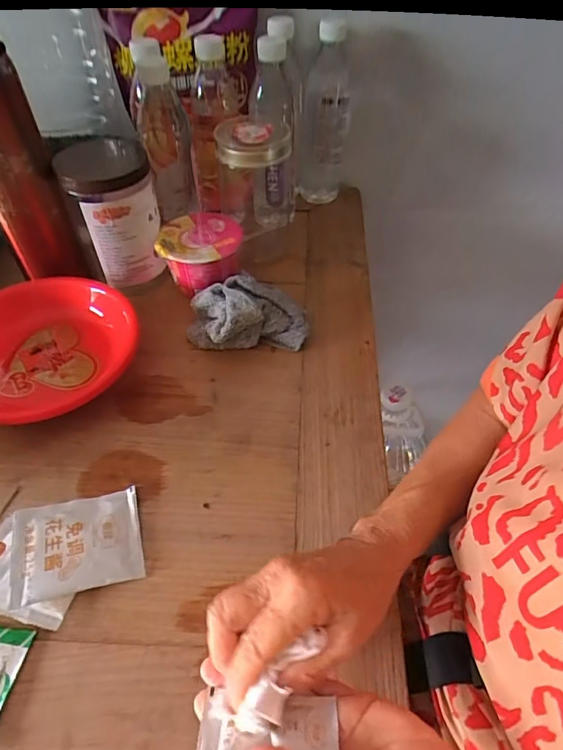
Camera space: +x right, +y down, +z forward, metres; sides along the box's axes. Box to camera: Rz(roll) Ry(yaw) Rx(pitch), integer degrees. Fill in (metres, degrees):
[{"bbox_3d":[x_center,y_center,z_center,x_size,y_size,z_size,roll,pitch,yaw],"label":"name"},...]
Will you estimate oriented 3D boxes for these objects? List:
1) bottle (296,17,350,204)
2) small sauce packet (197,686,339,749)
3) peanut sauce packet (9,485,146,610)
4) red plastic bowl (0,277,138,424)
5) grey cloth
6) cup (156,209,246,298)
[{"bbox_3d":[0.058,-0.354,0.644,0.068,0.220,0.068,5,50,3],"label":"bottle"},{"bbox_3d":[-0.007,0.196,0.264,0.075,0.007,0.033,3,23,-1],"label":"small sauce packet"},{"bbox_3d":[-0.163,0.134,0.379,0.094,0.017,0.078,-13,52,-12],"label":"peanut sauce packet"},{"bbox_3d":[-0.241,-0.027,0.488,0.177,0.061,0.177,0,50,-1],"label":"red plastic bowl"},{"bbox_3d":[-0.038,-0.071,0.529,0.128,0.053,0.086,-4,50,-4],"label":"grey cloth"},{"bbox_3d":[-0.097,-0.145,0.576,0.092,0.067,0.100,1,50,0],"label":"cup"}]

